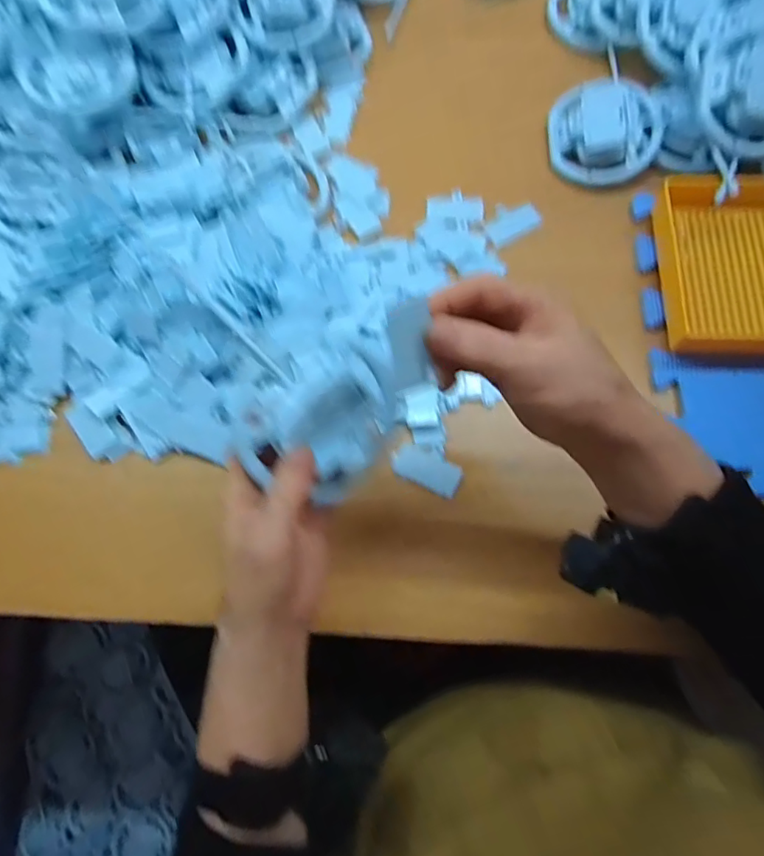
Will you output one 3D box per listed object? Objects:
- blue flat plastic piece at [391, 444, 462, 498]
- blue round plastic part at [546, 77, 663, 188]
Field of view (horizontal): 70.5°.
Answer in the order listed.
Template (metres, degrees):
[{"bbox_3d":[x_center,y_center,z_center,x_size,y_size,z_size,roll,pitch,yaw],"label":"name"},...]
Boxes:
[{"bbox_3d":[0.036,0.032,0.426,0.053,0.004,0.028,24,75,9],"label":"blue flat plastic piece"},{"bbox_3d":[0.210,-0.280,0.503,0.099,0.030,0.089,-1,73,2],"label":"blue round plastic part"}]

